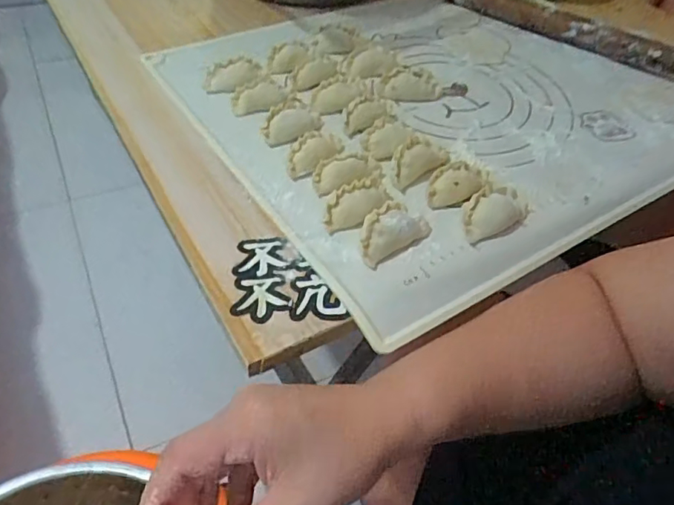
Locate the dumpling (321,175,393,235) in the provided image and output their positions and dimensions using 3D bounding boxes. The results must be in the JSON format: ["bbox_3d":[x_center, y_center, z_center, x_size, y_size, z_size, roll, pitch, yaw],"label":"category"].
[{"bbox_3d":[0.014,-0.036,0.402,0.023,0.019,0.059,36,53,24],"label":"dumpling"}]

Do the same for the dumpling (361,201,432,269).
[{"bbox_3d":[0.039,-0.016,0.385,0.059,0.020,0.029,-27,56,-28],"label":"dumpling"}]

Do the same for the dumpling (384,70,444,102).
[{"bbox_3d":[0.071,-0.158,0.519,0.053,0.018,0.031,-13,50,-18],"label":"dumpling"}]

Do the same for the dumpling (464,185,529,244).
[{"bbox_3d":[0.115,-0.029,0.406,0.060,0.020,0.031,-30,57,-30],"label":"dumpling"}]

